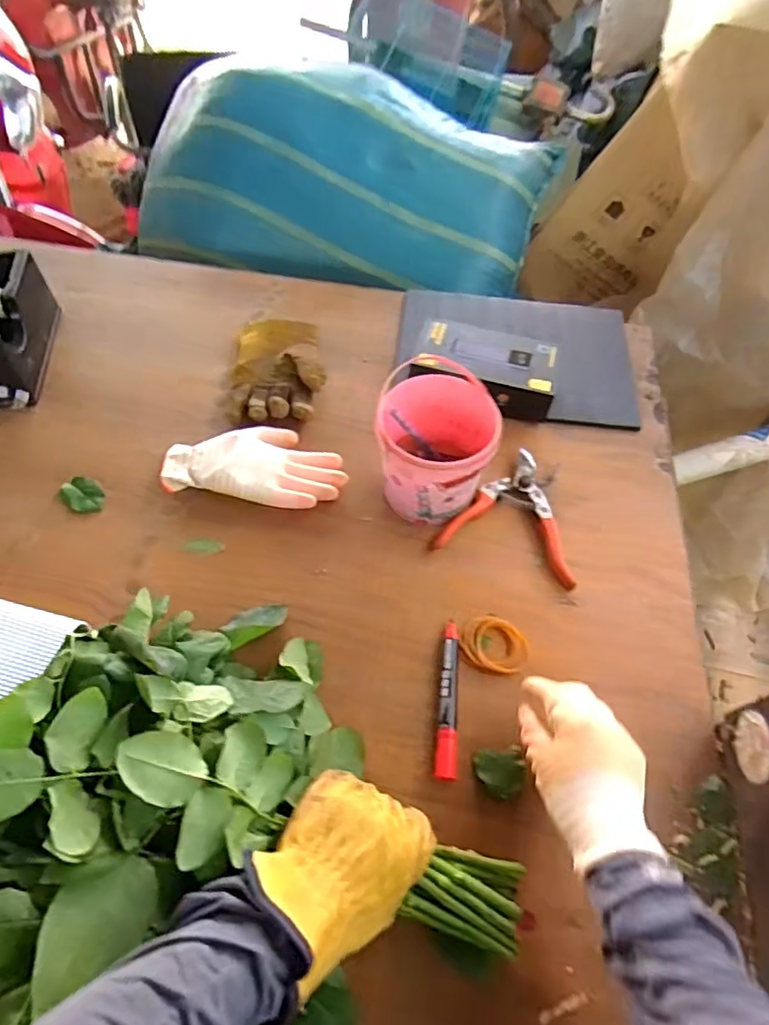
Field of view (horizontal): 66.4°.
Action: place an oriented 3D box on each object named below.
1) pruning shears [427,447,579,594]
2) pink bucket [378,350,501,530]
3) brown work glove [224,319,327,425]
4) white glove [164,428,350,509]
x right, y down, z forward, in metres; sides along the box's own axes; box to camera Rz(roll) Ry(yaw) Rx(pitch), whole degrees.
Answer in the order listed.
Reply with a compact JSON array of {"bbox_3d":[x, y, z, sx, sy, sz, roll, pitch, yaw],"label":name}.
[{"bbox_3d":[0.158,-0.007,0.704,0.164,0.016,0.173,17,56,8],"label":"pruning shears"},{"bbox_3d":[0.054,-0.071,0.668,0.126,0.117,0.136,0,56,-3],"label":"pink bucket"},{"bbox_3d":[-0.146,-0.197,0.799,0.128,0.043,0.200,-1,56,-4],"label":"brown work glove"},{"bbox_3d":[-0.155,-0.059,0.713,0.210,0.032,0.103,8,55,2],"label":"white glove"}]

